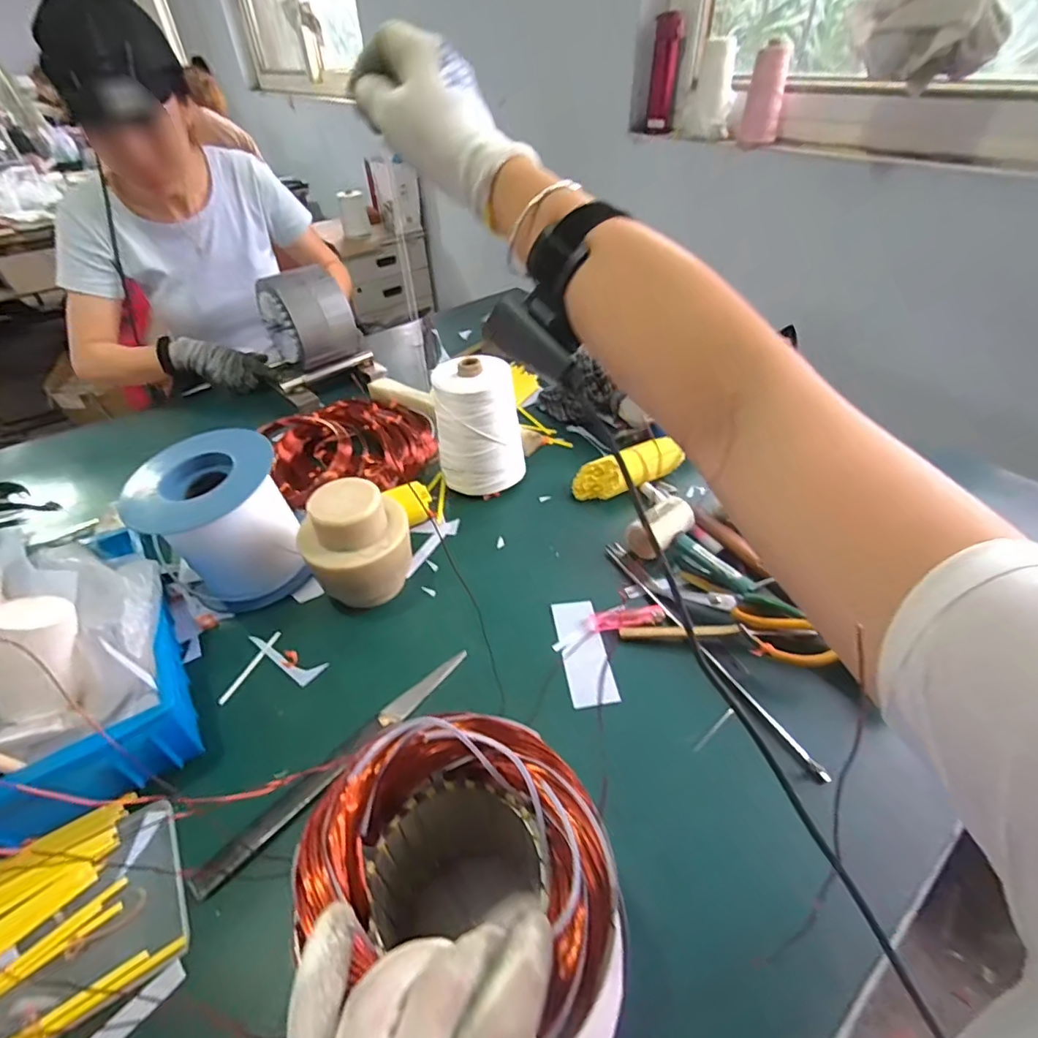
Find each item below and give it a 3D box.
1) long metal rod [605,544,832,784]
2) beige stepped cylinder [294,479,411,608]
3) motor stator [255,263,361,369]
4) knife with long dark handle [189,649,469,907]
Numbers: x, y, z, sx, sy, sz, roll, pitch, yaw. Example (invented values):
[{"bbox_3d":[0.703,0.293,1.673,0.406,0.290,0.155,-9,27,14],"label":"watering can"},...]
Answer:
[{"bbox_3d":[0.181,0.125,0.536,0.018,0.011,0.308,-22,44,-19],"label":"long metal rod"},{"bbox_3d":[-0.167,0.031,0.555,0.096,0.133,0.087,4,43,7],"label":"beige stepped cylinder"},{"bbox_3d":[-0.364,-0.345,0.912,0.121,0.140,0.109,27,50,28],"label":"motor stator"},{"bbox_3d":[-0.147,0.204,0.456,0.021,0.013,0.265,29,51,31],"label":"knife with long dark handle"}]

